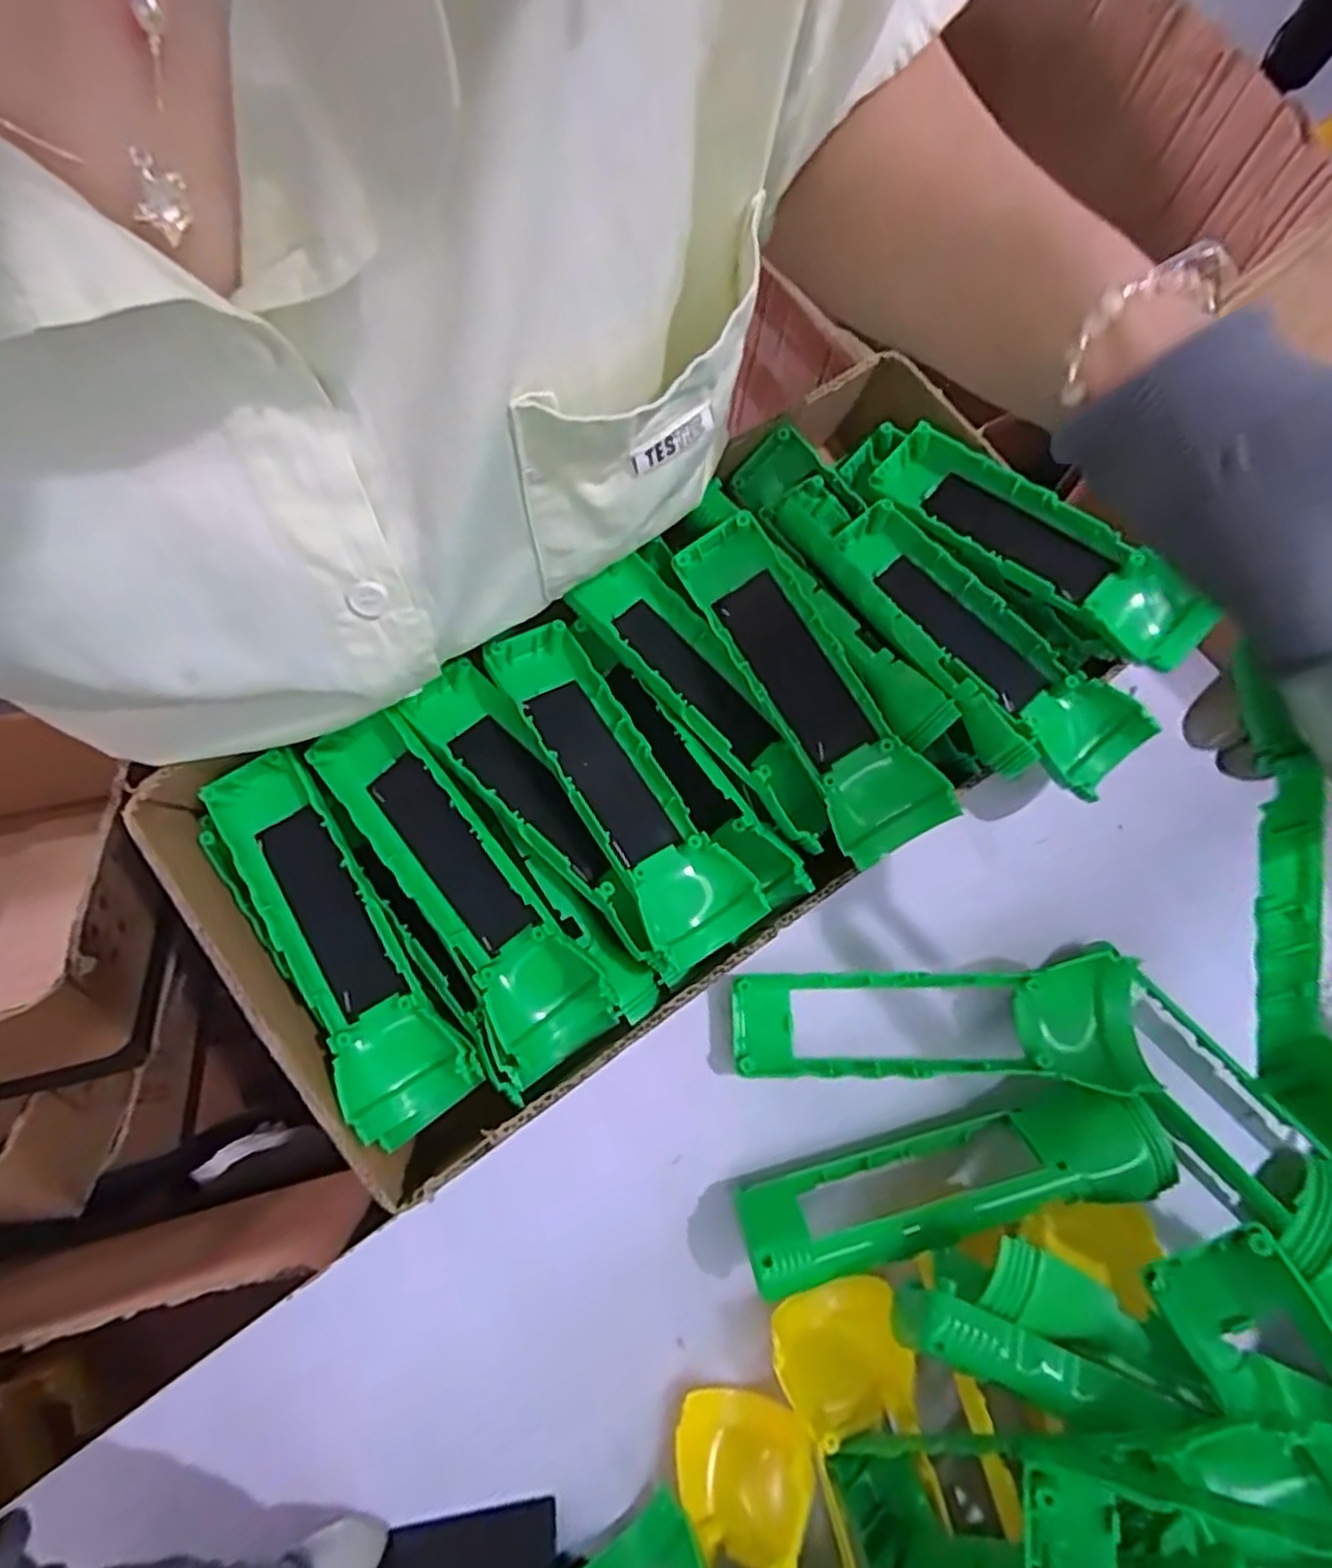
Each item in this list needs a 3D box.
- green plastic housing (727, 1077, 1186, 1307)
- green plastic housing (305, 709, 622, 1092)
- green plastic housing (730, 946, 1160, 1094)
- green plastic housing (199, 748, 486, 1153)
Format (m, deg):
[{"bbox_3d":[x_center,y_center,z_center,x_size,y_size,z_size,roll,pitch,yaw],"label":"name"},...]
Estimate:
[{"bbox_3d":[0.107,0.155,0.299,0.159,0.045,0.037,-14,74,-5],"label":"green plastic housing"},{"bbox_3d":[-0.088,0.043,0.322,0.047,0.025,0.166,-36,77,-11],"label":"green plastic housing"},{"bbox_3d":[0.110,0.101,0.319,0.162,0.043,0.050,-2,73,-1],"label":"green plastic housing"},{"bbox_3d":[-0.140,0.068,0.326,0.046,0.047,0.164,-30,76,-9],"label":"green plastic housing"}]

